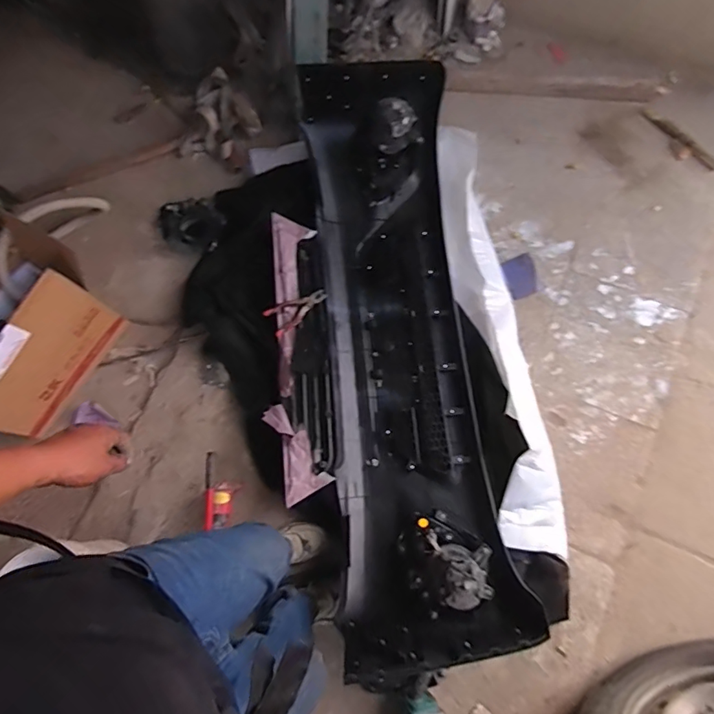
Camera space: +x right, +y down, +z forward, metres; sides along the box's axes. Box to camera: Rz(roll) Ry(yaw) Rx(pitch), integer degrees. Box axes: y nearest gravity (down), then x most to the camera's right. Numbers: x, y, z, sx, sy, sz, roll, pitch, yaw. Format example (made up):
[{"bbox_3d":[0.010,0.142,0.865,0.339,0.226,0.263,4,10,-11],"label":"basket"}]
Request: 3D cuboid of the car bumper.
[{"bbox_3d":[0.115,-0.076,1.337,0.446,0.346,1.525,-7,74,2],"label":"car bumper"}]

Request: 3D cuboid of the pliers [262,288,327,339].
[{"bbox_3d":[-0.187,-0.151,1.478,0.197,0.017,0.094,-39,75,-7],"label":"pliers"}]

